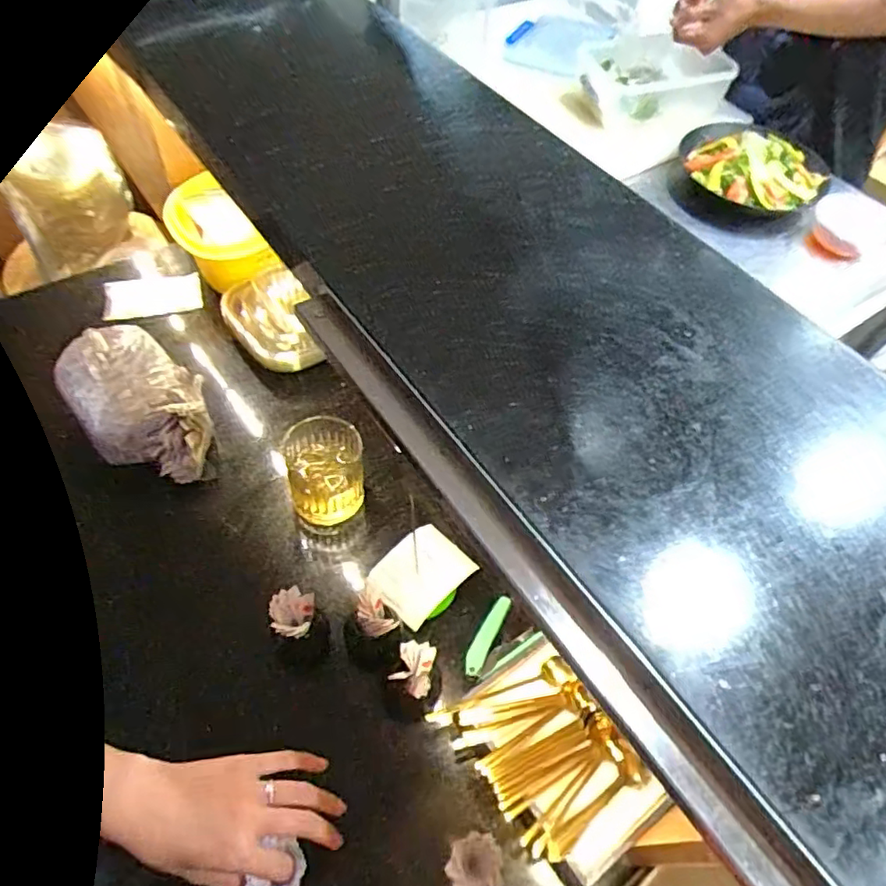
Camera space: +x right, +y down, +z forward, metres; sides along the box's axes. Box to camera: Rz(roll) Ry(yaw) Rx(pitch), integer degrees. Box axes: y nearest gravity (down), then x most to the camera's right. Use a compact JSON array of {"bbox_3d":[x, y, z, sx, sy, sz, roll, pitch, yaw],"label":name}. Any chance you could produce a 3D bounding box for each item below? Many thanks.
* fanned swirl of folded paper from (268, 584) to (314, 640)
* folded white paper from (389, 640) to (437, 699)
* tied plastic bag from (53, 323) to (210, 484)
[{"bbox_3d":[-0.143,0.160,0.586,0.038,0.018,0.045,6,56,0],"label":"fanned swirl of folded paper"},{"bbox_3d":[-0.026,0.205,0.567,0.035,0.024,0.043,17,57,8],"label":"folded white paper"},{"bbox_3d":[-0.341,-0.043,0.693,0.183,0.079,0.121,37,62,19],"label":"tied plastic bag"}]

